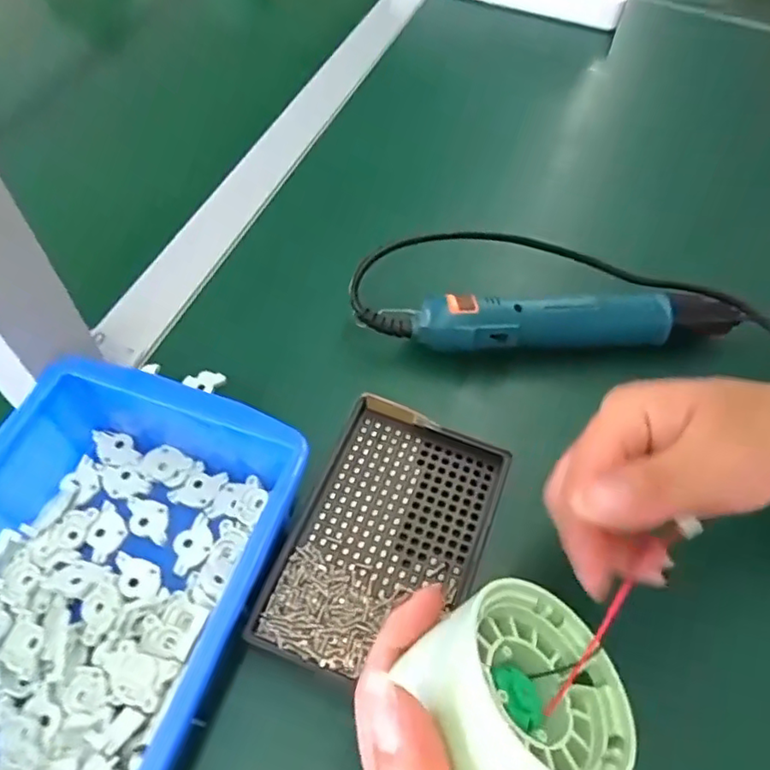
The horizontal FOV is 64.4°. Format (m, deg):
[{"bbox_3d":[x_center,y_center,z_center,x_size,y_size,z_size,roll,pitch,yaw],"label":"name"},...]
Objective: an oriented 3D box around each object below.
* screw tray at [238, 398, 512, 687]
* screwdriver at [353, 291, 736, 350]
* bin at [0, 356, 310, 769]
[{"bbox_3d":[0.002,0.074,0.308,0.089,0.014,0.139,20,57,10],"label":"screw tray"},{"bbox_3d":[0.107,-0.042,0.380,0.235,0.028,0.030,-4,57,-6],"label":"screwdriver"},{"bbox_3d":[-0.135,0.097,0.261,0.141,0.051,0.211,17,57,8],"label":"bin"}]

